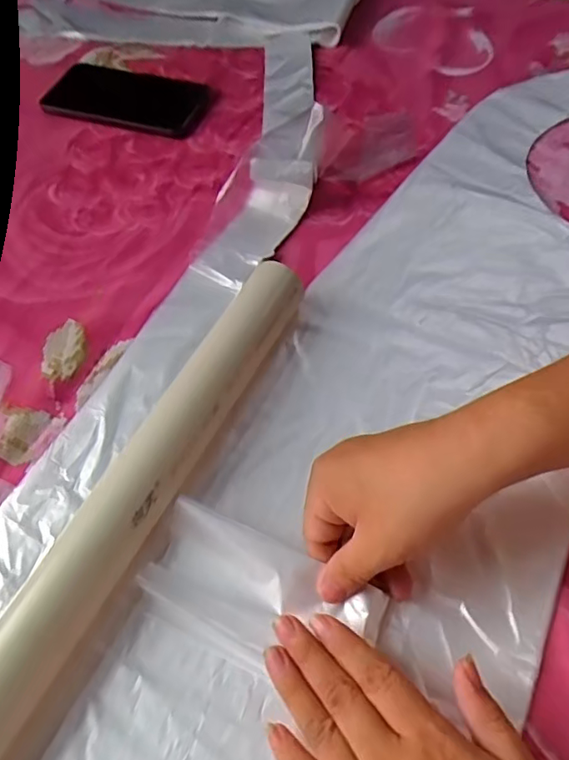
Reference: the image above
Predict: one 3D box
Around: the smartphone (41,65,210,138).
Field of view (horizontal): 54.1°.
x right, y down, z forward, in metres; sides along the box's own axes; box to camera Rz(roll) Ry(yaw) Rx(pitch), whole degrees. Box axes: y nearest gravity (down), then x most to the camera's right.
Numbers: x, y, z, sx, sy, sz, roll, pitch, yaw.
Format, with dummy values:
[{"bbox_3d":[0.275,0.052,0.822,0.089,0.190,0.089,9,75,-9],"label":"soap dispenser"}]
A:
[{"bbox_3d":[-0.160,-0.284,0.557,0.158,0.010,0.088,16,61,13],"label":"smartphone"}]

